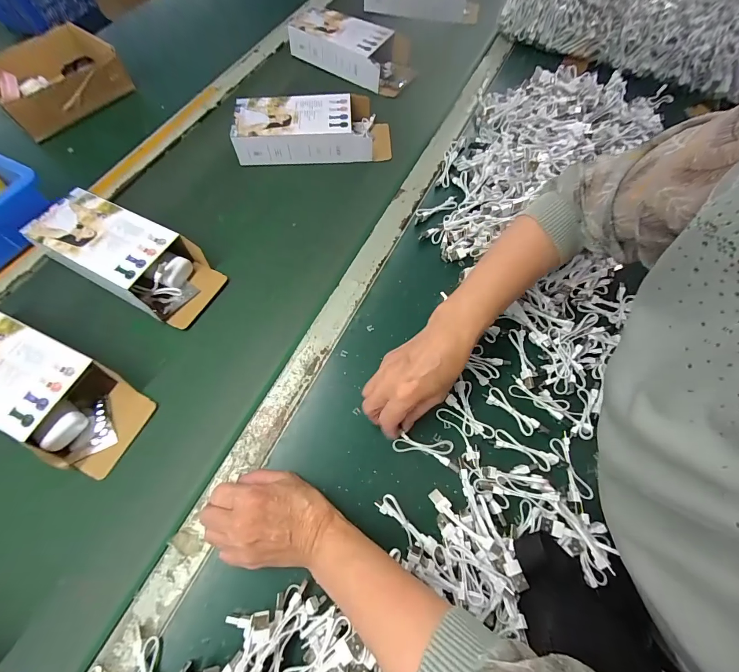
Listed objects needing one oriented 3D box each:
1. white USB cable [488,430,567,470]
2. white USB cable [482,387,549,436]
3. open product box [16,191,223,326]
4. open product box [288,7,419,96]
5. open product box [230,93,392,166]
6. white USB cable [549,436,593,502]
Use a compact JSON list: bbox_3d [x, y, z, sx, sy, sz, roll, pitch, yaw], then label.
[{"bbox_3d":[0.172,0.125,0.370,0.076,0.006,0.021,26,71,9],"label":"white USB cable"},{"bbox_3d":[0.165,0.088,0.388,0.023,0.009,0.074,-41,74,-14],"label":"white USB cable"},{"bbox_3d":[-0.331,-0.111,0.465,0.253,0.049,0.103,26,71,9],"label":"open product box"},{"bbox_3d":[-0.031,-0.570,0.677,0.253,0.055,0.113,26,71,9],"label":"open product box"},{"bbox_3d":[-0.093,-0.348,0.570,0.251,0.054,0.098,-3,69,-2],"label":"open product box"},{"bbox_3d":[0.215,0.141,0.363,0.026,0.012,0.062,-6,69,-3],"label":"white USB cable"}]

